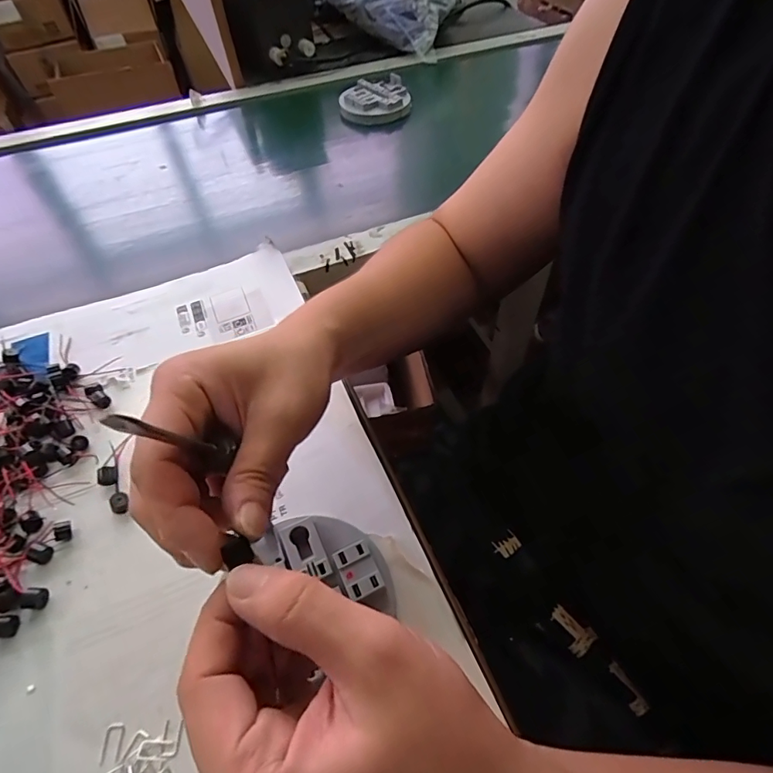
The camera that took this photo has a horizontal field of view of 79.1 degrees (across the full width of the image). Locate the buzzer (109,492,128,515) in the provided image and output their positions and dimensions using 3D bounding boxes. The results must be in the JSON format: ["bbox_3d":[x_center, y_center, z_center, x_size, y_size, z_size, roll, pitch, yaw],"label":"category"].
[{"bbox_3d":[-0.180,0.078,0.315,0.012,0.010,0.012,-1,52,1],"label":"buzzer"}]

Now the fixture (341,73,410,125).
[{"bbox_3d":[-0.016,-0.427,0.698,0.101,0.028,0.105,-4,53,0],"label":"fixture"}]

